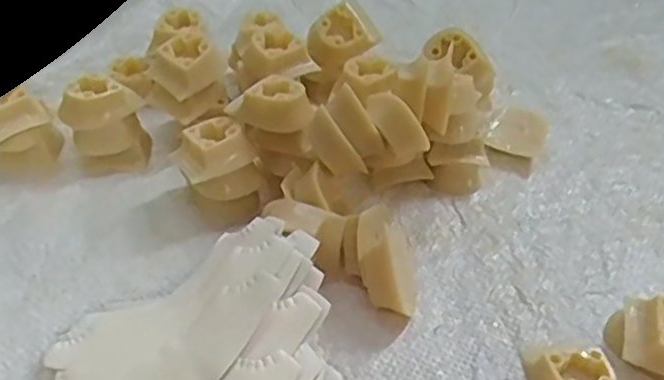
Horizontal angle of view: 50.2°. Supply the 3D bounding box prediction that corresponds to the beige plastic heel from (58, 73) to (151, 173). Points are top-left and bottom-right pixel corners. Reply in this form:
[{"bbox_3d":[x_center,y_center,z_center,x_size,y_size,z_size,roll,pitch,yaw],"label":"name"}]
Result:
[{"bbox_3d":[-0.138,-0.041,0.433,0.044,0.047,0.037,7,42,1],"label":"beige plastic heel"}]

